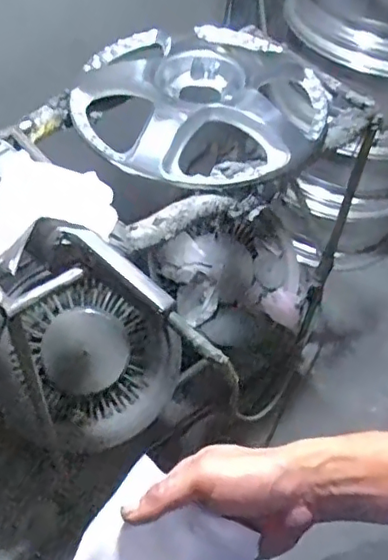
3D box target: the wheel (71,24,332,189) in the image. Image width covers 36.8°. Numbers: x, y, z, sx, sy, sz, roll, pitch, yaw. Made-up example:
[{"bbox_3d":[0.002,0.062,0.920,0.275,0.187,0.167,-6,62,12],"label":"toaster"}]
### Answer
[{"bbox_3d":[0.003,-0.298,0.996,0.426,0.102,0.389,2,52,-2],"label":"wheel"}]

